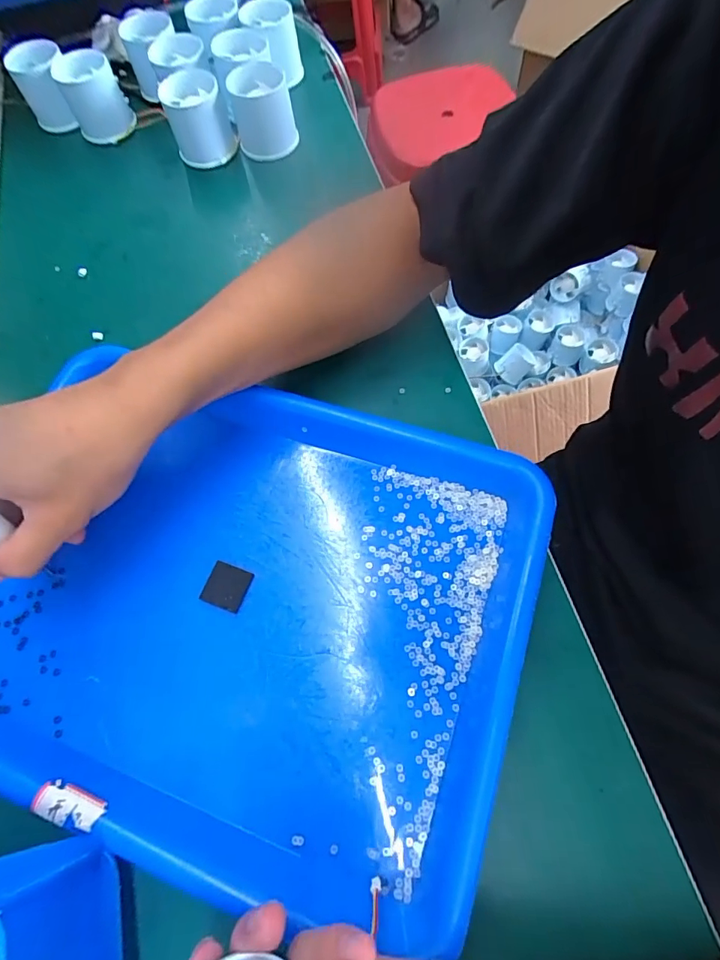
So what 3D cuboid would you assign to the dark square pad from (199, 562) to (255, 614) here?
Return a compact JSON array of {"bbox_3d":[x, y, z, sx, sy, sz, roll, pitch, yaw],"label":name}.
[{"bbox_3d":[-0.080,0.064,0.278,0.026,0.004,0.025,18,69,10],"label":"dark square pad"}]

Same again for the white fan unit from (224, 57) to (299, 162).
[{"bbox_3d":[-0.088,-0.336,0.427,0.057,0.058,0.053,-12,67,-2],"label":"white fan unit"}]

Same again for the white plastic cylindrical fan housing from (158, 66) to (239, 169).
[{"bbox_3d":[-0.149,-0.332,0.429,0.055,0.056,0.056,-20,68,-5],"label":"white plastic cylindrical fan housing"}]

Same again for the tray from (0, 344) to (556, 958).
[{"bbox_3d":[-0.076,0.063,0.267,0.331,0.029,0.245,16,69,9],"label":"tray"}]

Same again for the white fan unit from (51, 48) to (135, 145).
[{"bbox_3d":[-0.260,-0.374,0.456,0.056,0.054,0.060,-26,68,-8],"label":"white fan unit"}]

